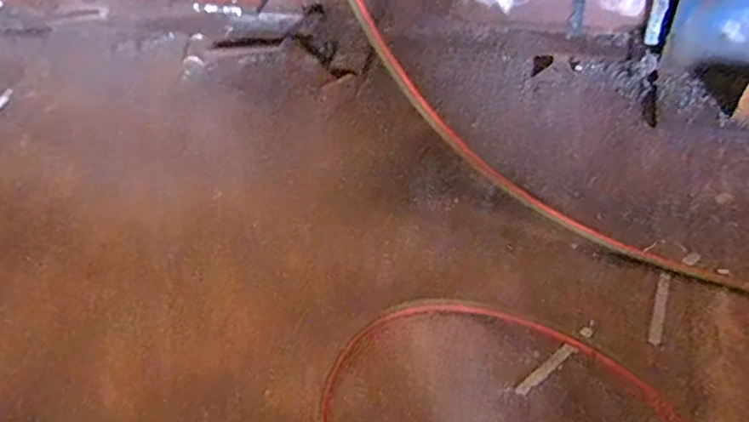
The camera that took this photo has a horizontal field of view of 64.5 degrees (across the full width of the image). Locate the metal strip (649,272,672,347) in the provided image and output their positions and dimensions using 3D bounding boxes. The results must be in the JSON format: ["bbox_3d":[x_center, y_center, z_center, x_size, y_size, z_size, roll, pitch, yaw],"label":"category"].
[{"bbox_3d":[0.567,0.195,1.179,0.021,0.006,0.146,12,73,23],"label":"metal strip"}]

